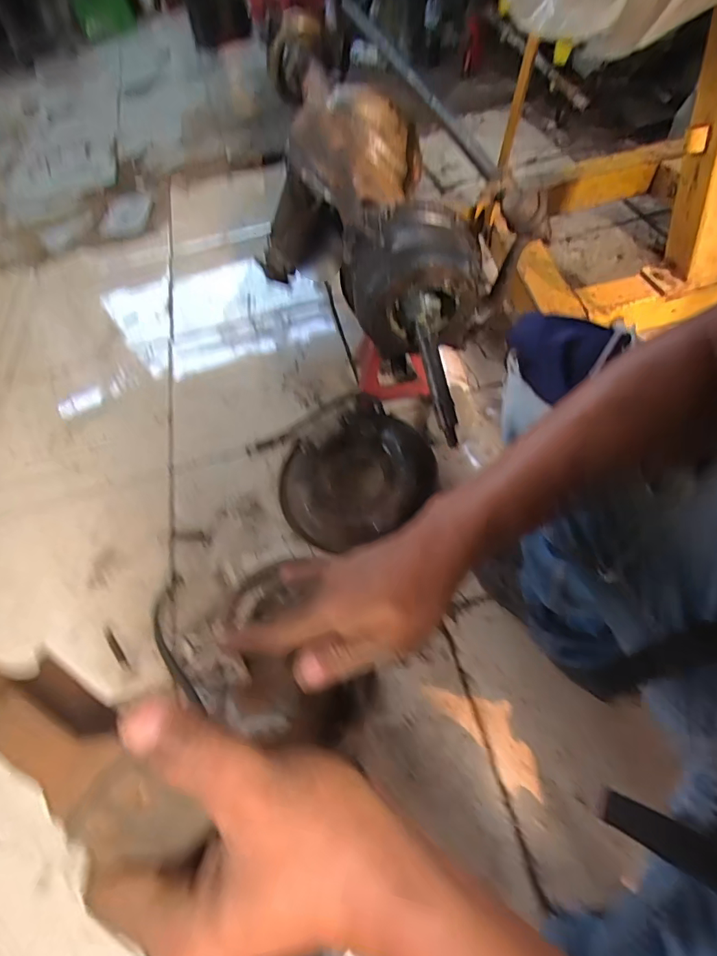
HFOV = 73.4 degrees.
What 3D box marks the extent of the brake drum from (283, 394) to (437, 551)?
[{"bbox_3d":[0.001,-0.002,0.842,0.279,0.095,0.254,-37,60,-17],"label":"brake drum"}]

